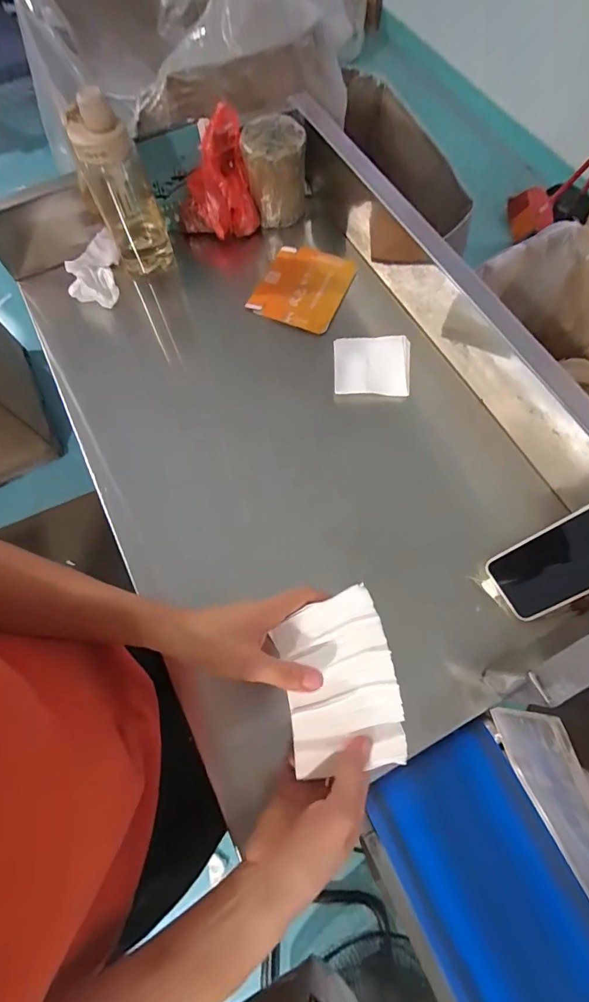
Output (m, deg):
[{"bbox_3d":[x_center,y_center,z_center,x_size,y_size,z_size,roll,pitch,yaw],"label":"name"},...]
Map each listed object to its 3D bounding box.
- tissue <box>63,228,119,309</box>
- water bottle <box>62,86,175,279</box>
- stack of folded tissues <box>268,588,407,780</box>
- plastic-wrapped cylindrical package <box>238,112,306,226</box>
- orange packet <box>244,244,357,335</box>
[{"bbox_3d":[-0.301,-0.347,0.645,0.071,0.033,0.106,-1,69,2],"label":"tissue"},{"bbox_3d":[-0.236,-0.423,0.587,0.080,0.213,0.076,-18,70,-5],"label":"water bottle"},{"bbox_3d":[0.039,0.158,0.379,0.097,0.017,0.143,-12,69,-3],"label":"stack of folded tissues"},{"bbox_3d":[-0.027,-0.497,0.659,0.092,0.129,0.086,-1,69,2],"label":"plastic-wrapped cylindrical package"},{"bbox_3d":[0.012,-0.327,0.650,0.131,0.019,0.141,23,72,10],"label":"orange packet"}]

